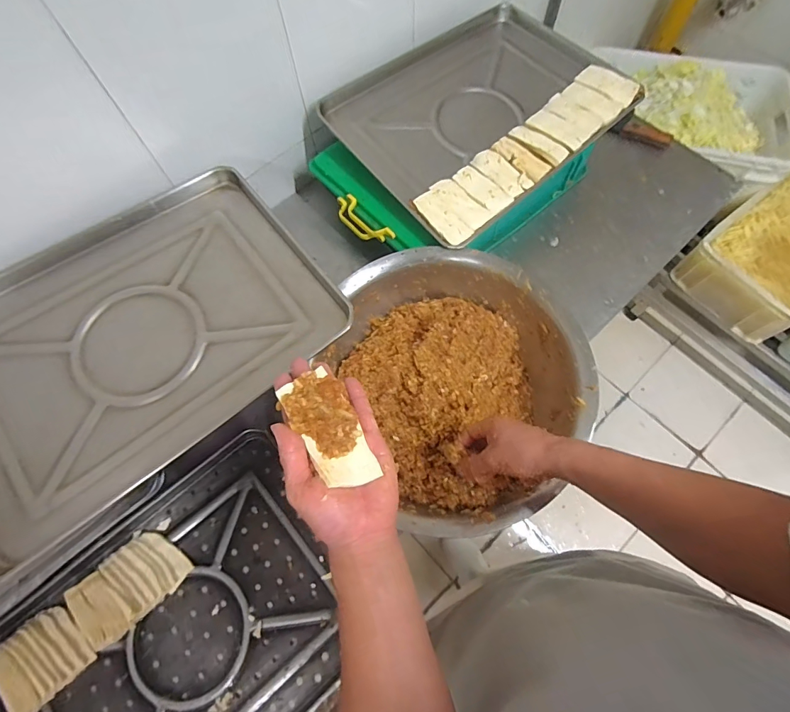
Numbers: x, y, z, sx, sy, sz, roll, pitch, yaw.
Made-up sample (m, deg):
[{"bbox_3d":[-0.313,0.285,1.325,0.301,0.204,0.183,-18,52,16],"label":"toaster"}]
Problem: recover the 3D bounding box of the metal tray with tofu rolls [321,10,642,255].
[{"bbox_3d":[0.177,-0.511,0.872,0.566,0.055,0.409,-40,73,-13],"label":"metal tray with tofu rolls"}]

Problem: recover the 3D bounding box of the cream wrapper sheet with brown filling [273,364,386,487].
[{"bbox_3d":[-0.064,0.072,0.417,0.055,0.018,0.115,-29,71,-18],"label":"cream wrapper sheet with brown filling"}]

